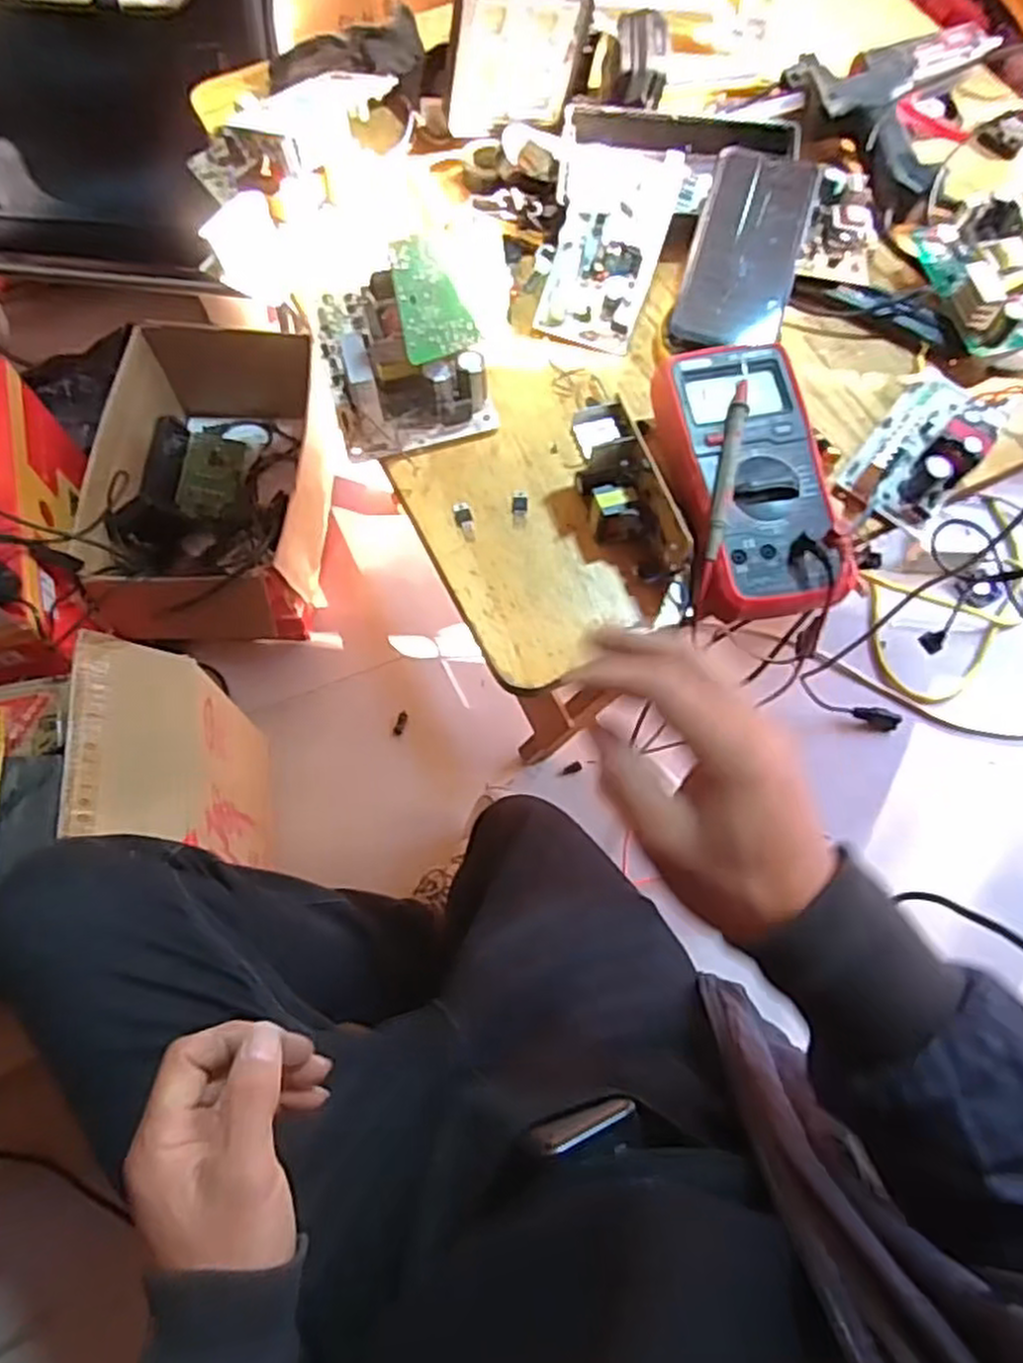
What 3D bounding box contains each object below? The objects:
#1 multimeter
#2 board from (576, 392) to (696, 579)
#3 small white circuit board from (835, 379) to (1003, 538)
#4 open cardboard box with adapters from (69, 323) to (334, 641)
[{"bbox_3d":[0.151,-0.127,0.501,0.093,0.052,0.185,-7,68,-3],"label":"multimeter"},{"bbox_3d":[0.076,-0.117,0.498,0.046,0.060,0.120,-18,69,-7],"label":"board"},{"bbox_3d":[0.286,-0.165,0.527,0.068,0.038,0.122,37,73,14],"label":"small white circuit board"},{"bbox_3d":[-0.399,-0.299,1.078,0.281,0.183,0.479,-4,68,-2],"label":"open cardboard box with adapters"}]

